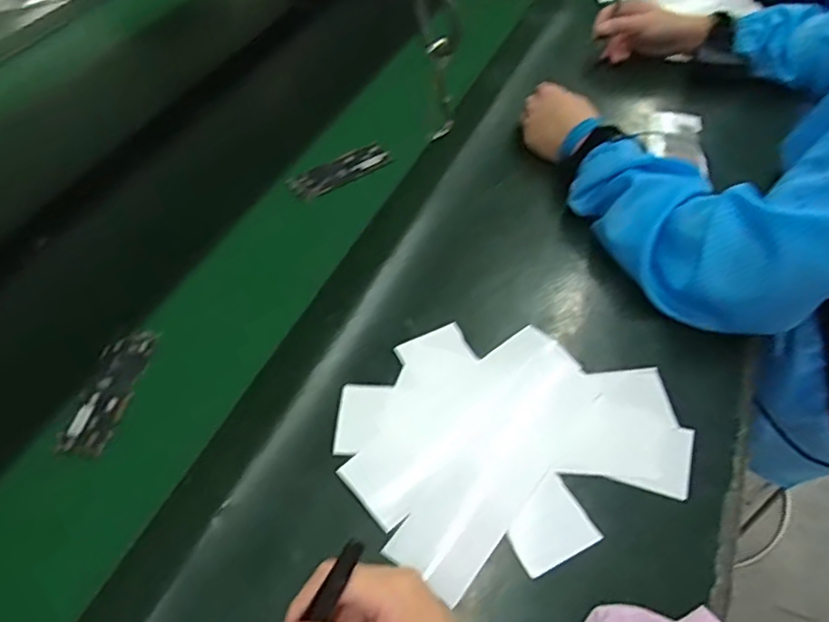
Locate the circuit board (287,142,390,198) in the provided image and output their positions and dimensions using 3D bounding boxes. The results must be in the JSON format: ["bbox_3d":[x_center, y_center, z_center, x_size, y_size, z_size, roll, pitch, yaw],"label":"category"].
[{"bbox_3d":[-0.088,-0.164,0.716,0.121,0.009,0.042,-28,56,-20],"label":"circuit board"}]

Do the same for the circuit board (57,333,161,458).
[{"bbox_3d":[-0.260,0.067,0.528,0.043,0.009,0.118,5,51,5],"label":"circuit board"}]

